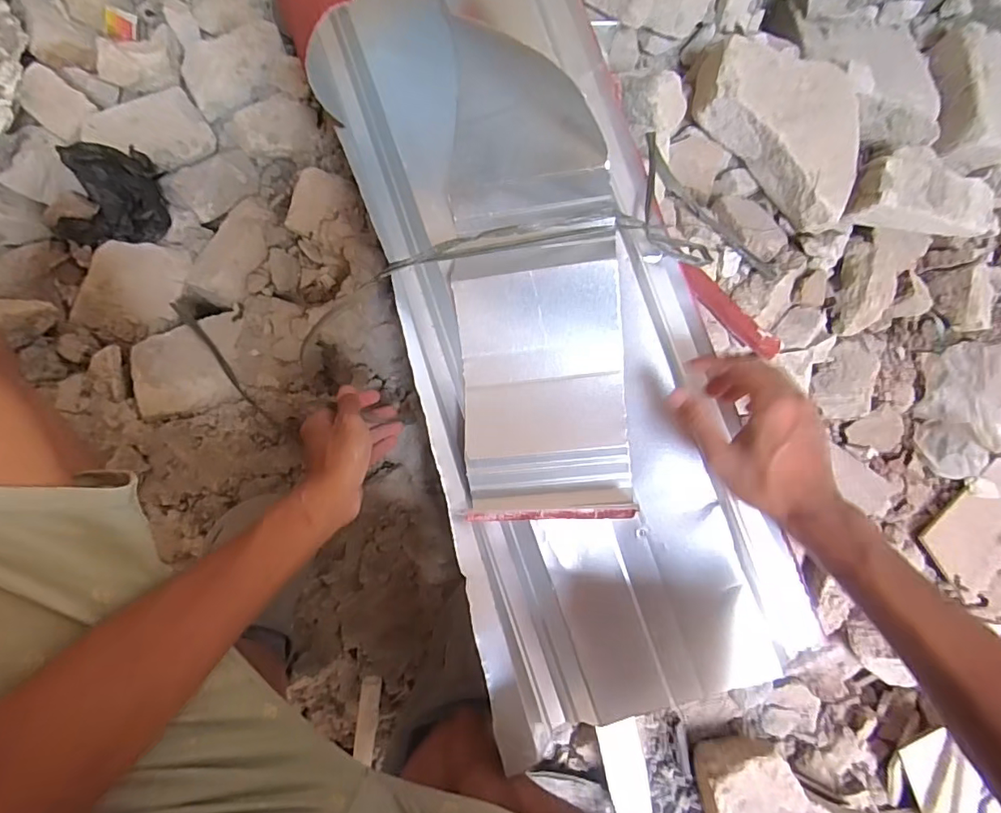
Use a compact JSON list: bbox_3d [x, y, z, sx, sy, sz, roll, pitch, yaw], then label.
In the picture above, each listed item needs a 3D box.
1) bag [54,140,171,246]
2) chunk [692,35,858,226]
[{"bbox_3d":[-0.470,-0.254,0.621,0.124,0.041,0.109,1,91,-7],"label":"bag"},{"bbox_3d":[0.390,-0.392,0.695,0.270,0.074,0.172,41,86,-7],"label":"chunk"}]

